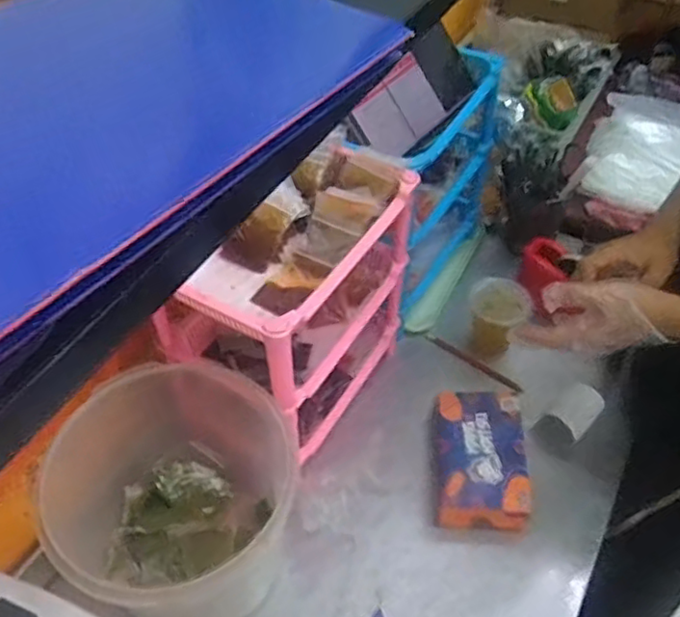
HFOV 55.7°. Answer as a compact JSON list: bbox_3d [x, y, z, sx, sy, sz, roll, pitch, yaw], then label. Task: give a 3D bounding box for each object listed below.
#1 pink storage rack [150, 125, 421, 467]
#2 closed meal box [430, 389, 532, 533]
[{"bbox_3d":[-0.050,-0.003,0.845,0.211,0.310,0.311,30,55,26],"label":"pink storage rack"},{"bbox_3d":[0.183,0.197,0.858,0.115,0.079,0.182,3,48,5],"label":"closed meal box"}]

